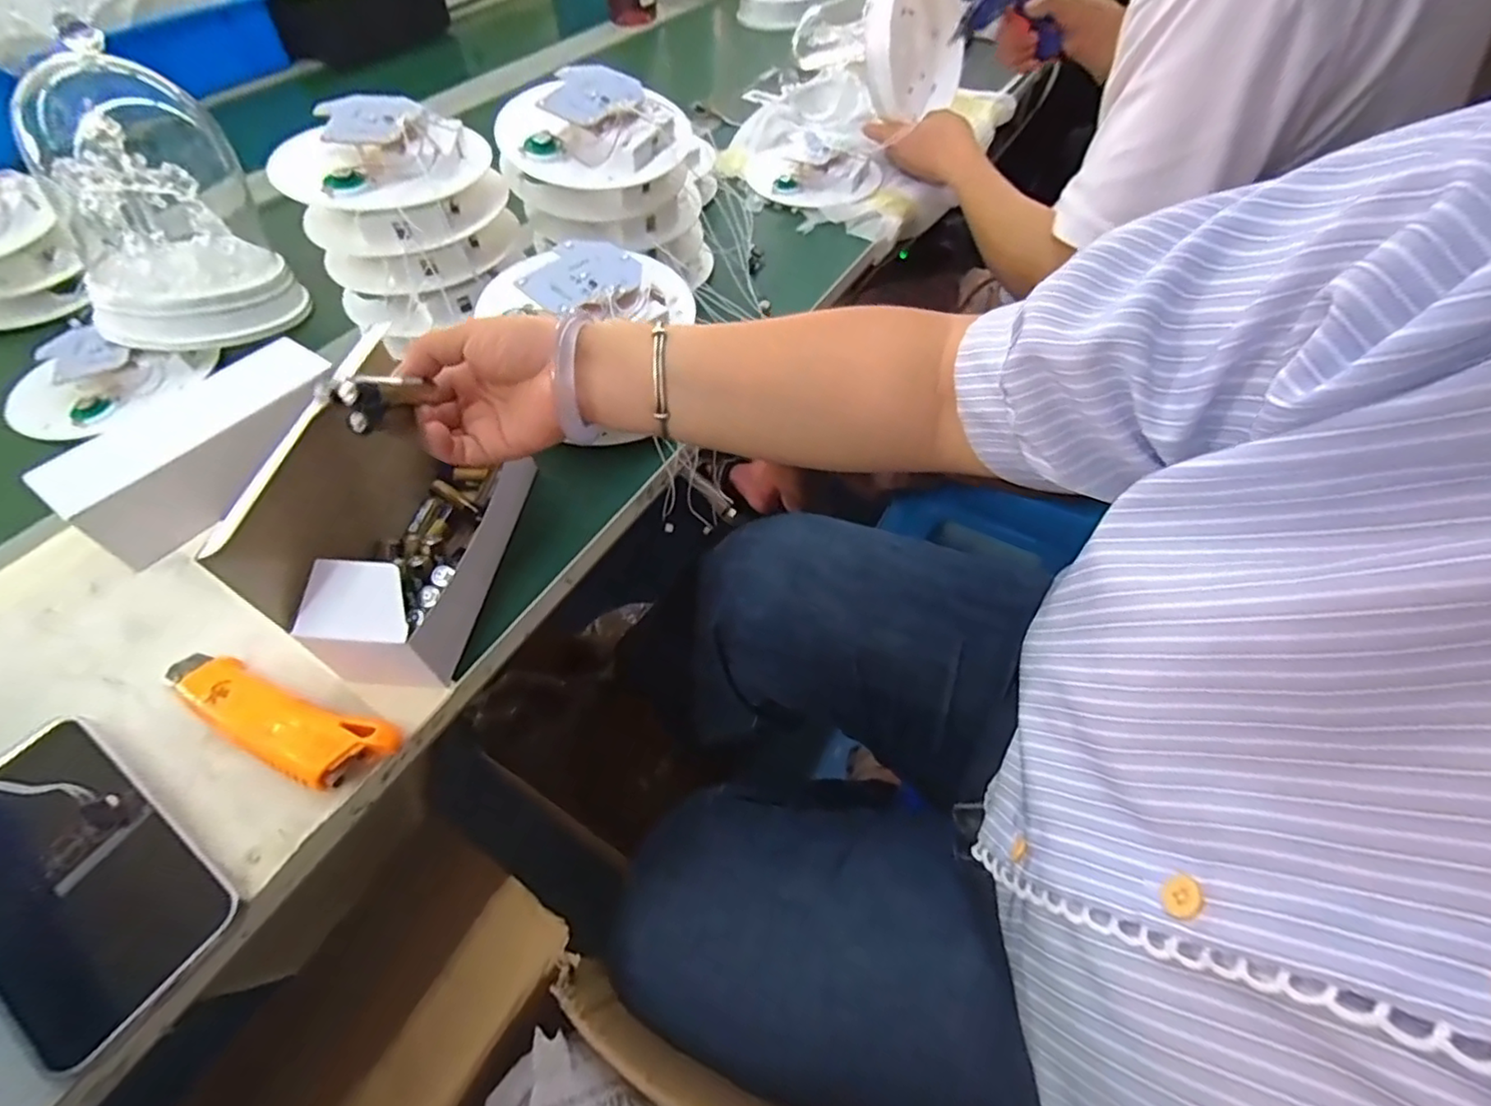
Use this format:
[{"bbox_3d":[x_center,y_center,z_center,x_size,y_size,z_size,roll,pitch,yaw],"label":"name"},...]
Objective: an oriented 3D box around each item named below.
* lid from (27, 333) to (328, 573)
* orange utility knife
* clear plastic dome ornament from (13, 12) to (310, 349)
[{"bbox_3d":[-0.361,-0.075,0.428,0.077,0.048,0.173,28,59,20],"label":"lid"},{"bbox_3d":[-0.254,0.083,0.331,0.148,0.023,0.040,20,56,15],"label":"orange utility knife"},{"bbox_3d":[-0.465,-0.271,0.487,0.140,0.184,0.131,-32,59,-21],"label":"clear plastic dome ornament"}]

